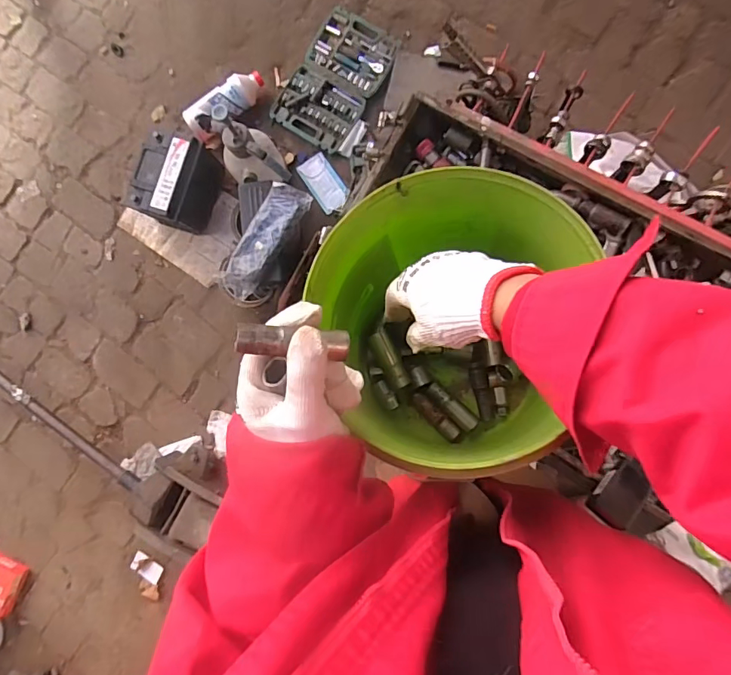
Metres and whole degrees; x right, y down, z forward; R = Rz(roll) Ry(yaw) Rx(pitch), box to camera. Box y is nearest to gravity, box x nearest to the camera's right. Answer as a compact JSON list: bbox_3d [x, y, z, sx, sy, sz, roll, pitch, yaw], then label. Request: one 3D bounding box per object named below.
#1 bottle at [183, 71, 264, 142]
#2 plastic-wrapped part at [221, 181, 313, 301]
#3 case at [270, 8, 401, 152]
[{"bbox_3d":[-0.407,-0.685,1.407,0.254,0.094,0.095,-38,84,4],"label":"bottle"},{"bbox_3d":[-0.254,-0.242,1.191,0.099,0.038,0.301,32,91,7],"label":"plastic-wrapped part"},{"bbox_3d":[-0.087,-0.756,1.410,0.249,0.053,0.373,36,93,9],"label":"case"}]

